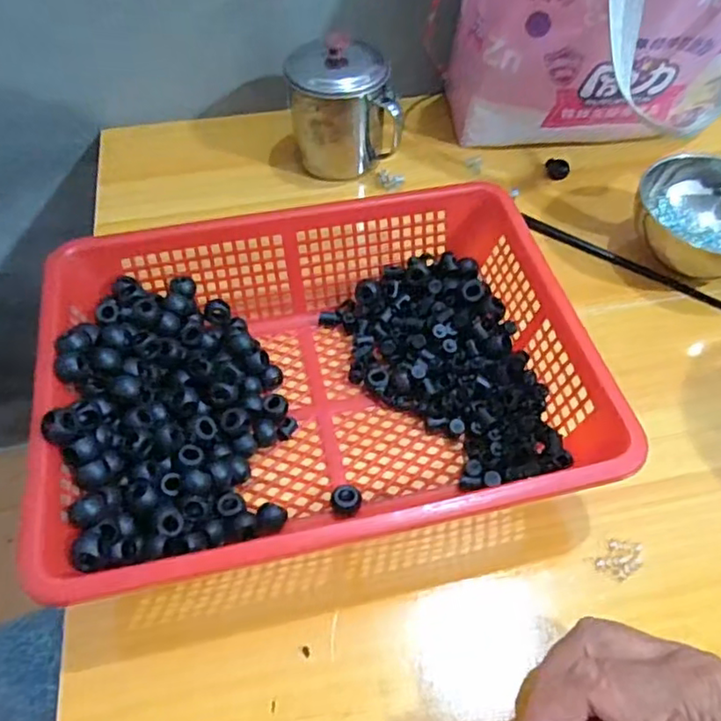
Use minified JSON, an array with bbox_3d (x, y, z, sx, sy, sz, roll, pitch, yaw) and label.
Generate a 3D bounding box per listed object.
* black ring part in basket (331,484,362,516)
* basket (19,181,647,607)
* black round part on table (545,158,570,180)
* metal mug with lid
[{"bbox_3d":[-0.008,0.082,0.360,0.017,0.012,0.015,-7,55,-5],"label":"black ring part in basket"},{"bbox_3d":[-0.026,0.009,0.373,0.290,0.078,0.211,-13,55,-9],"label":"basket"},{"bbox_3d":[0.173,-0.168,0.545,0.020,0.016,0.020,0,54,0],"label":"black round part on table"},{"bbox_3d":[-0.014,-0.212,0.520,0.087,0.090,0.072,-4,54,-3],"label":"metal mug with lid"}]

